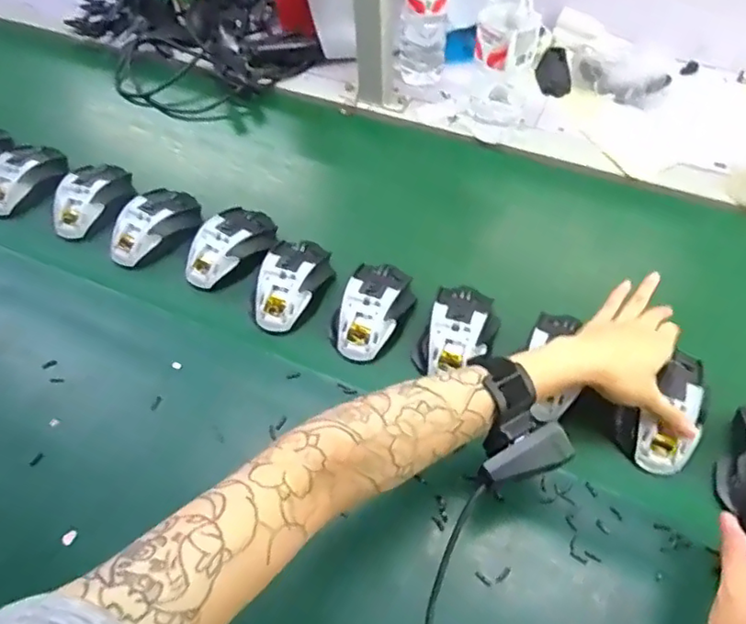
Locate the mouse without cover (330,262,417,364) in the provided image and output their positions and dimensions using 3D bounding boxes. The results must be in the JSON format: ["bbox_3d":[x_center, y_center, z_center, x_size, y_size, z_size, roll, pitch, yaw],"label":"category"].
[{"bbox_3d":[0.002,-0.004,0.609,0.071,0.034,0.115,17,57,15],"label":"mouse without cover"}]

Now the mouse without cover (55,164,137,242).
[{"bbox_3d":[-0.342,-0.137,0.732,0.076,0.046,0.108,7,55,9],"label":"mouse without cover"}]

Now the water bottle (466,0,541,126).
[{"bbox_3d":[0.156,-0.310,0.703,0.070,0.229,0.060,10,56,11],"label":"water bottle"}]

